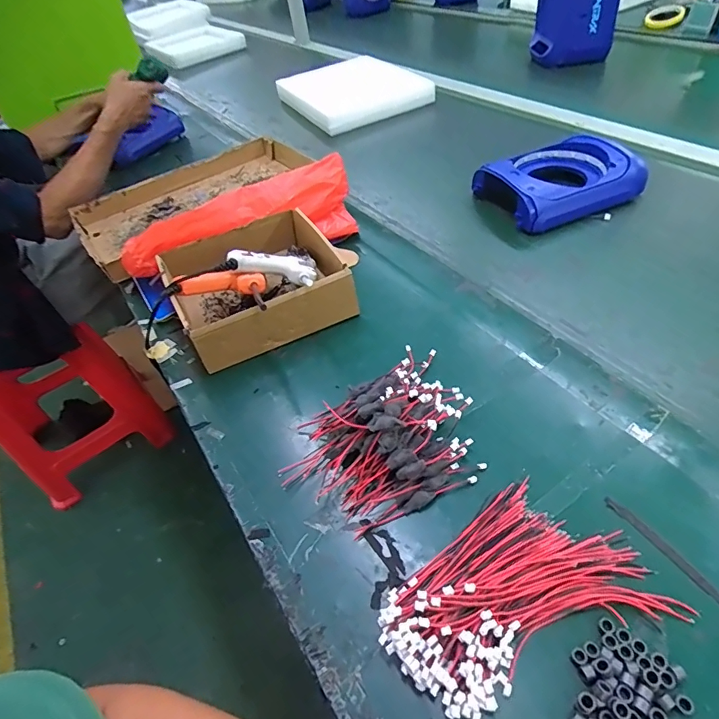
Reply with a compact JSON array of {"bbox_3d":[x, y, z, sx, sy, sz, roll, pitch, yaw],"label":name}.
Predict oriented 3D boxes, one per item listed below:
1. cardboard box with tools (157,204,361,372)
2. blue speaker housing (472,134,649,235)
[{"bbox_3d":[-0.132,-0.109,0.620,0.238,0.088,0.188,-24,48,-15],"label":"cardboard box with tools"},{"bbox_3d":[0.330,-0.288,0.741,0.229,0.075,0.162,-23,50,-5],"label":"blue speaker housing"}]

